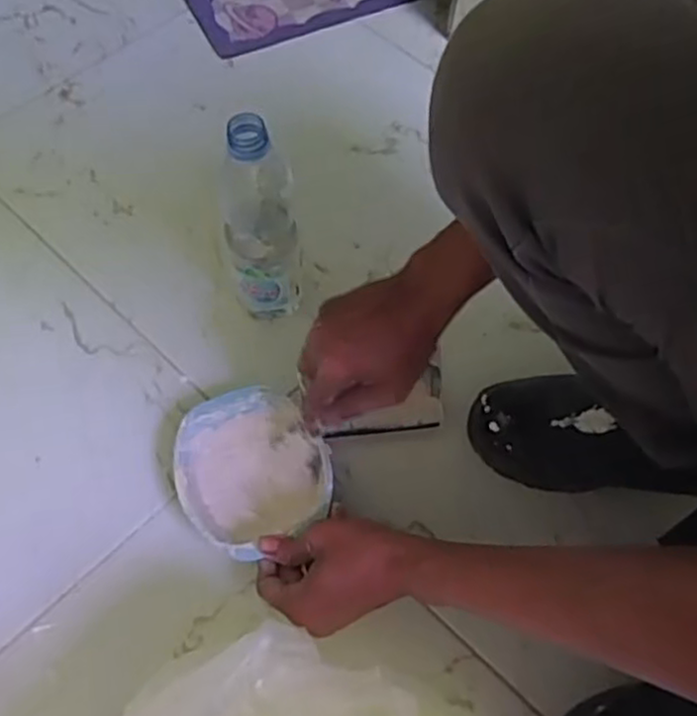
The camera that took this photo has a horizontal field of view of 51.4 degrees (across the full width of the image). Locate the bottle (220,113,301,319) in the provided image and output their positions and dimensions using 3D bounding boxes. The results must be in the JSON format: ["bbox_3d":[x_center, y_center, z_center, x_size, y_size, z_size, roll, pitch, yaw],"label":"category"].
[{"bbox_3d":[-0.076,-0.111,0.636,0.064,0.231,0.064,-5,62,-6],"label":"bottle"}]

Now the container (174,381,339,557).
[{"bbox_3d":[-0.086,0.096,0.623,0.119,0.060,0.134,-25,66,-16],"label":"container"}]

